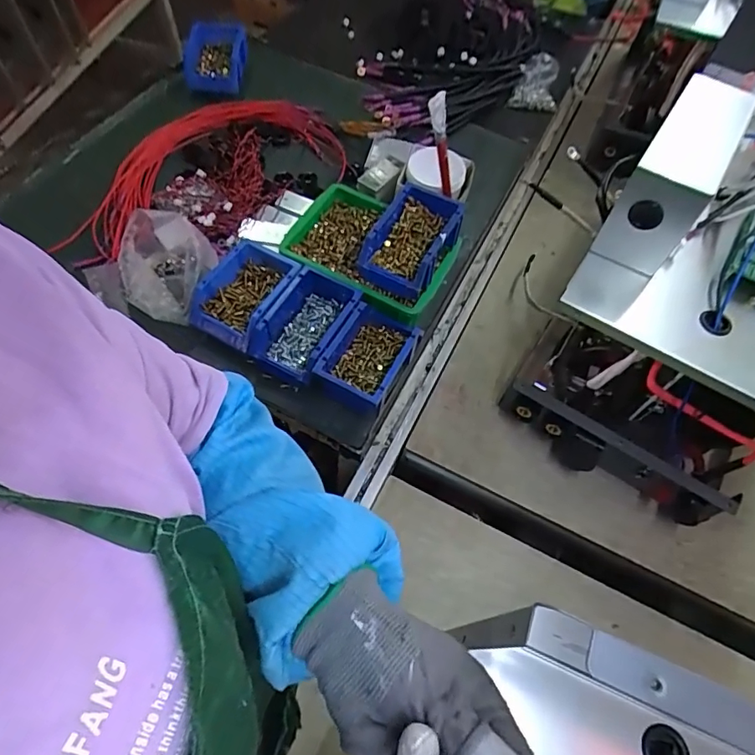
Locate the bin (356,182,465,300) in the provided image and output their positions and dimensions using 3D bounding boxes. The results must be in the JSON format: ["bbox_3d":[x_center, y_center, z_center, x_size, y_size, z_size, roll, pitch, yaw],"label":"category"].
[{"bbox_3d":[0.049,-0.209,0.767,0.118,0.072,0.165,28,62,11],"label":"bin"}]

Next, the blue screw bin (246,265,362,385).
[{"bbox_3d":[-0.110,-0.079,0.745,0.118,0.063,0.163,26,62,10],"label":"blue screw bin"}]

